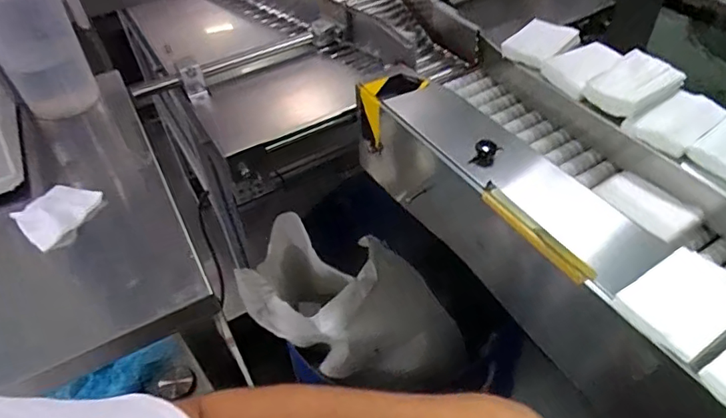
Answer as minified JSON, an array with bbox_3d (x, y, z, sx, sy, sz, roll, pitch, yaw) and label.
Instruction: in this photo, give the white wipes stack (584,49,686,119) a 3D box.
[{"bbox_3d":[0.333,-0.154,0.641,0.096,0.031,0.077,-27,51,-20],"label":"white wipes stack"}]

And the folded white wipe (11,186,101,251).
[{"bbox_3d":[-0.341,0.002,0.584,0.071,0.016,0.082,26,53,25],"label":"folded white wipe"}]

